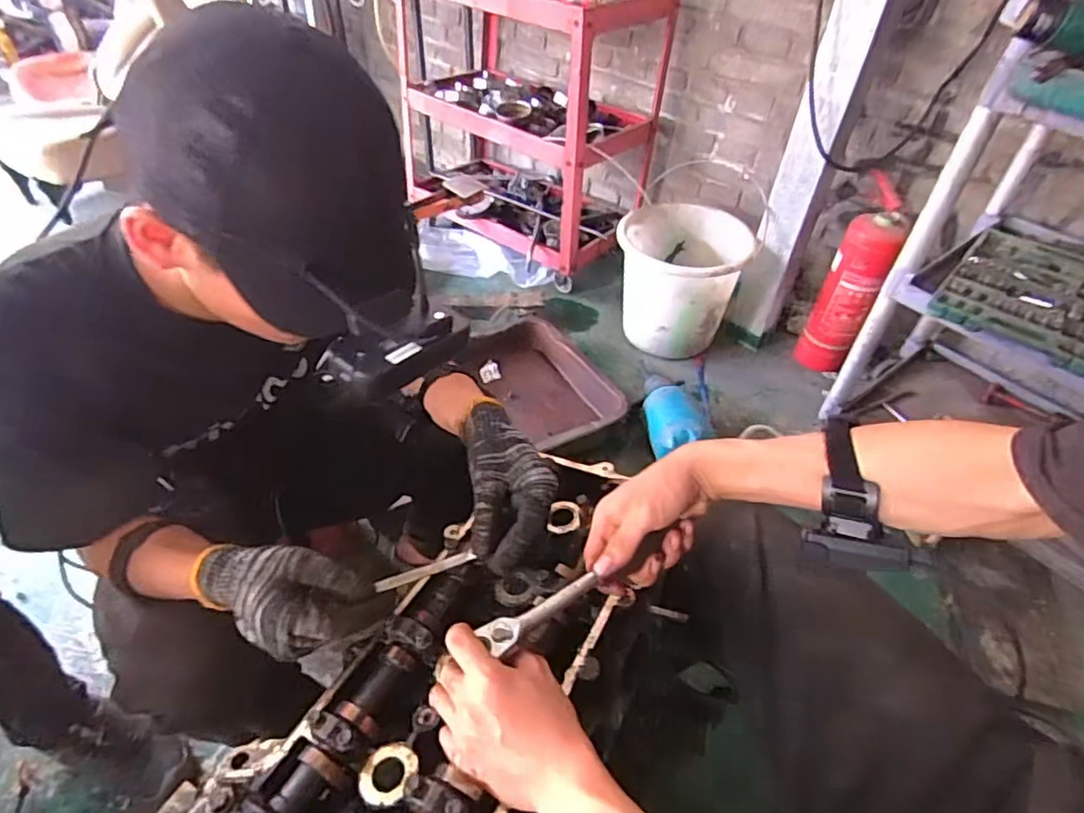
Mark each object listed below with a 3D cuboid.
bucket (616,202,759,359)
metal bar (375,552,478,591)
[{"bbox_3d":[0.356,-0.328,1.610,0.334,0.297,0.357,15,44,10],"label":"bucket"},{"bbox_3d":[-0.097,0.139,0.511,0.078,0.005,0.010,-15,47,-20],"label":"metal bar"}]

